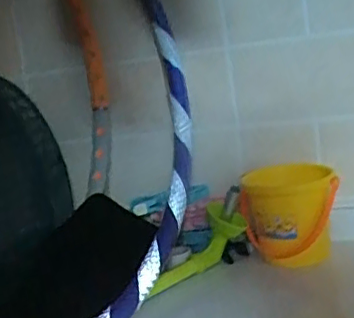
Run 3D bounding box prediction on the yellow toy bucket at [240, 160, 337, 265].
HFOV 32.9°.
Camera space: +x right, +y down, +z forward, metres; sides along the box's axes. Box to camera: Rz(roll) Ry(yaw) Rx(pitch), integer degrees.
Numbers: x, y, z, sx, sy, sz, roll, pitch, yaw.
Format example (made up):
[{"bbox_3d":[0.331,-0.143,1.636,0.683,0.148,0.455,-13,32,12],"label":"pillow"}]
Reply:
[{"bbox_3d":[0.192,0.099,1.032,0.127,0.153,0.134,-13,11,-29],"label":"yellow toy bucket"}]

